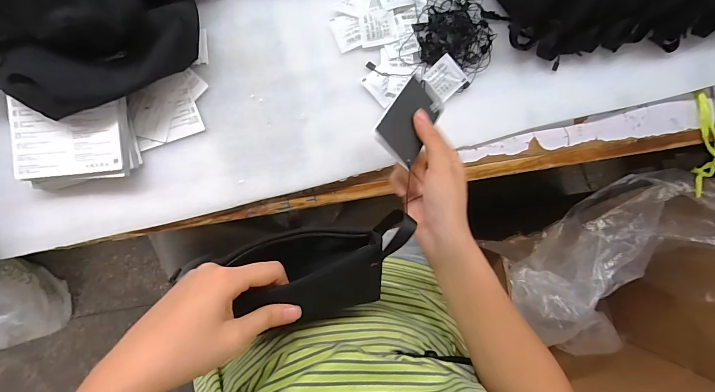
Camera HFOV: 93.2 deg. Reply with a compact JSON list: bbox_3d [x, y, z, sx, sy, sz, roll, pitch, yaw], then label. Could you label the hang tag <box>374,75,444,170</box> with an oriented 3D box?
[{"bbox_3d":[0.053,-0.075,0.323,0.050,0.006,0.103,48,55,-23],"label":"hang tag"}]

